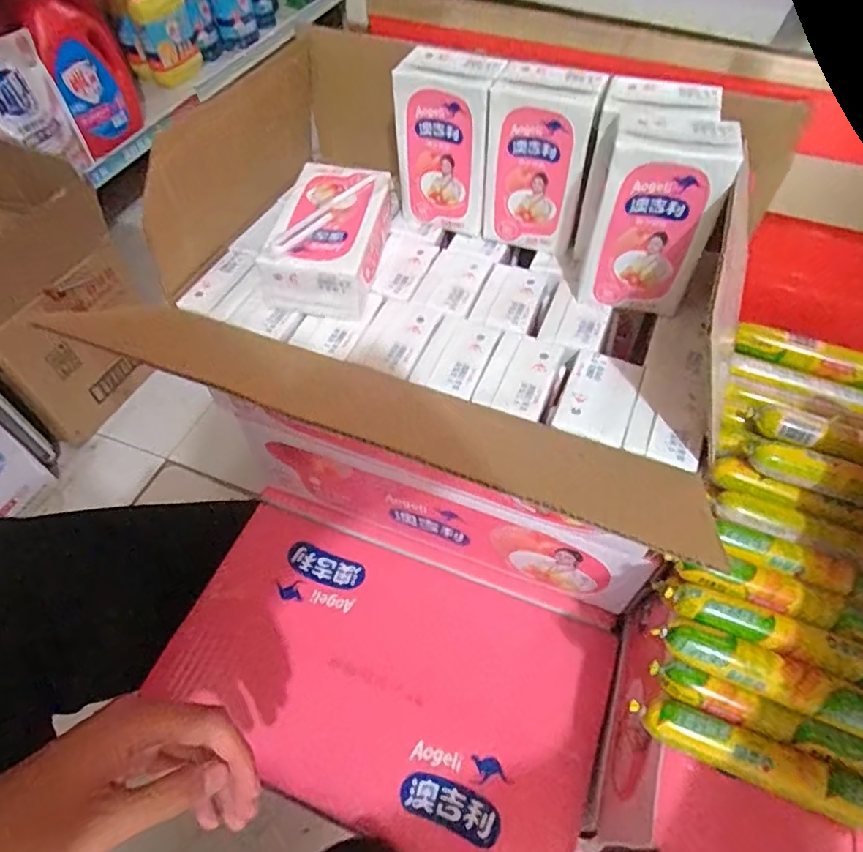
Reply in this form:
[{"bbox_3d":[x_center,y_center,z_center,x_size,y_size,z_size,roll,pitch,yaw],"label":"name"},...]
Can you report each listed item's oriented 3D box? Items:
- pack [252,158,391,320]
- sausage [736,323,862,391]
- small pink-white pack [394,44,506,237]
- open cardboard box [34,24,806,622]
[{"bbox_3d":[-0.070,-0.126,0.389,0.066,0.046,0.108,10,55,6],"label":"pack"},{"bbox_3d":[0.314,-0.043,0.420,0.165,0.020,0.019,19,57,12],"label":"sausage"},{"bbox_3d":[0.010,-0.198,0.401,0.066,0.106,0.036,15,56,9],"label":"small pink-white pack"},{"bbox_3d":[0.013,-0.069,0.440,0.355,0.330,0.215,22,57,14],"label":"open cardboard box"}]

